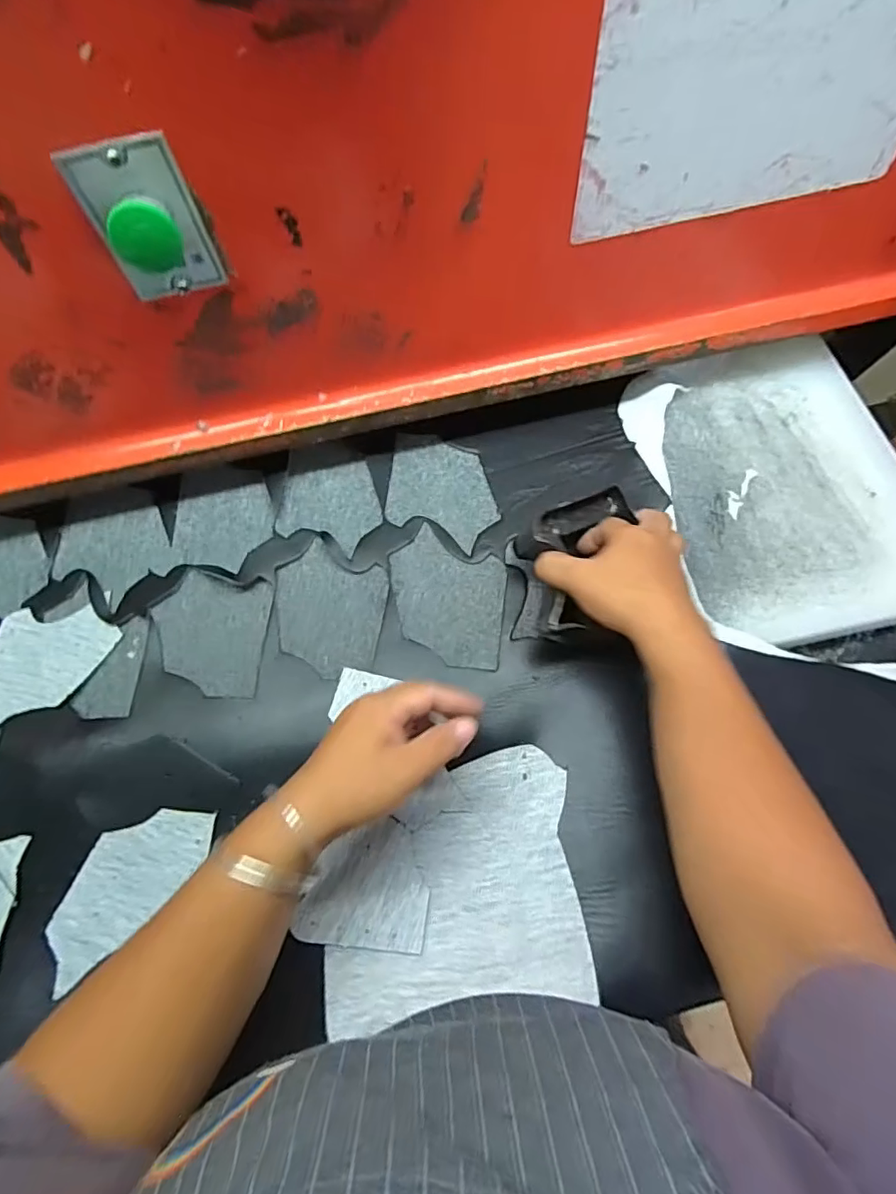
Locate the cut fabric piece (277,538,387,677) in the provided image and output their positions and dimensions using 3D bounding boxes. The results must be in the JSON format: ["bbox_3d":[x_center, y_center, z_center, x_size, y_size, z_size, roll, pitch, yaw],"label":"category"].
[{"bbox_3d":[-0.107,0.009,0.508,0.099,0.005,0.117,7,68,5],"label":"cut fabric piece"}]

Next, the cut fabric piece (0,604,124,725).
[{"bbox_3d":[-0.353,0.059,0.488,0.104,0.014,0.105,6,68,4],"label":"cut fabric piece"}]

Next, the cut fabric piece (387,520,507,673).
[{"bbox_3d":[-0.001,0.000,0.507,0.102,0.004,0.121,6,68,5],"label":"cut fabric piece"}]

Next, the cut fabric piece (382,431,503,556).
[{"bbox_3d":[-0.007,-0.106,0.548,0.116,0.007,0.101,20,70,10],"label":"cut fabric piece"}]

